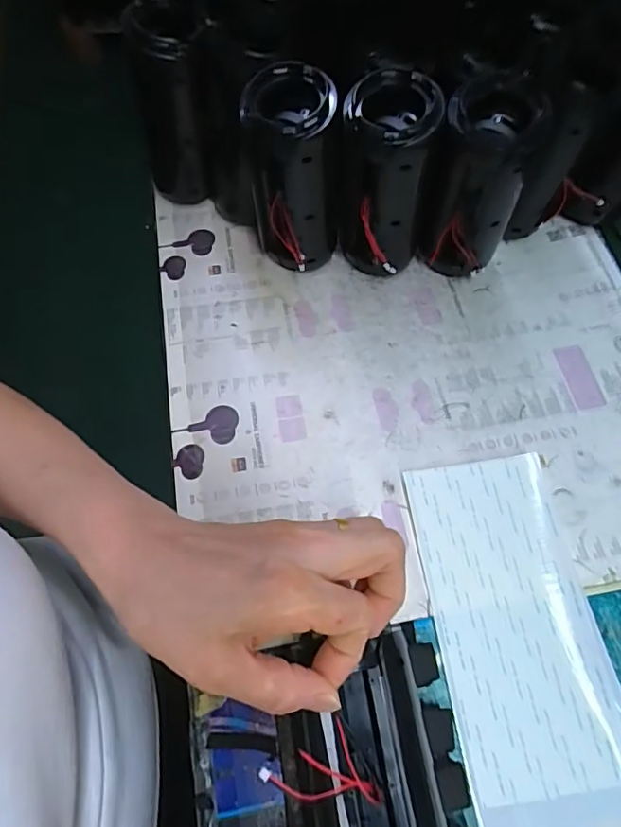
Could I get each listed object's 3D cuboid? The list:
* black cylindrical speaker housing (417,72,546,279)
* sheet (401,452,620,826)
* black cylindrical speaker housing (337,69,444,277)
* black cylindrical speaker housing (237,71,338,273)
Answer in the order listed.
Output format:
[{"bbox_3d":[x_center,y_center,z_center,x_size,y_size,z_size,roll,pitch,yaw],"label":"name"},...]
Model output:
[{"bbox_3d":[0.117,-0.162,0.390,0.067,0.147,0.058,10,65,5],"label":"black cylindrical speaker housing"},{"bbox_3d":[0.134,0.171,0.305,0.098,0.015,0.299,-8,65,-4],"label":"sheet"},{"bbox_3d":[0.052,-0.161,0.389,0.063,0.146,0.066,11,65,5],"label":"black cylindrical speaker housing"},{"bbox_3d":[-0.012,-0.164,0.390,0.062,0.142,0.060,0,65,0],"label":"black cylindrical speaker housing"}]

